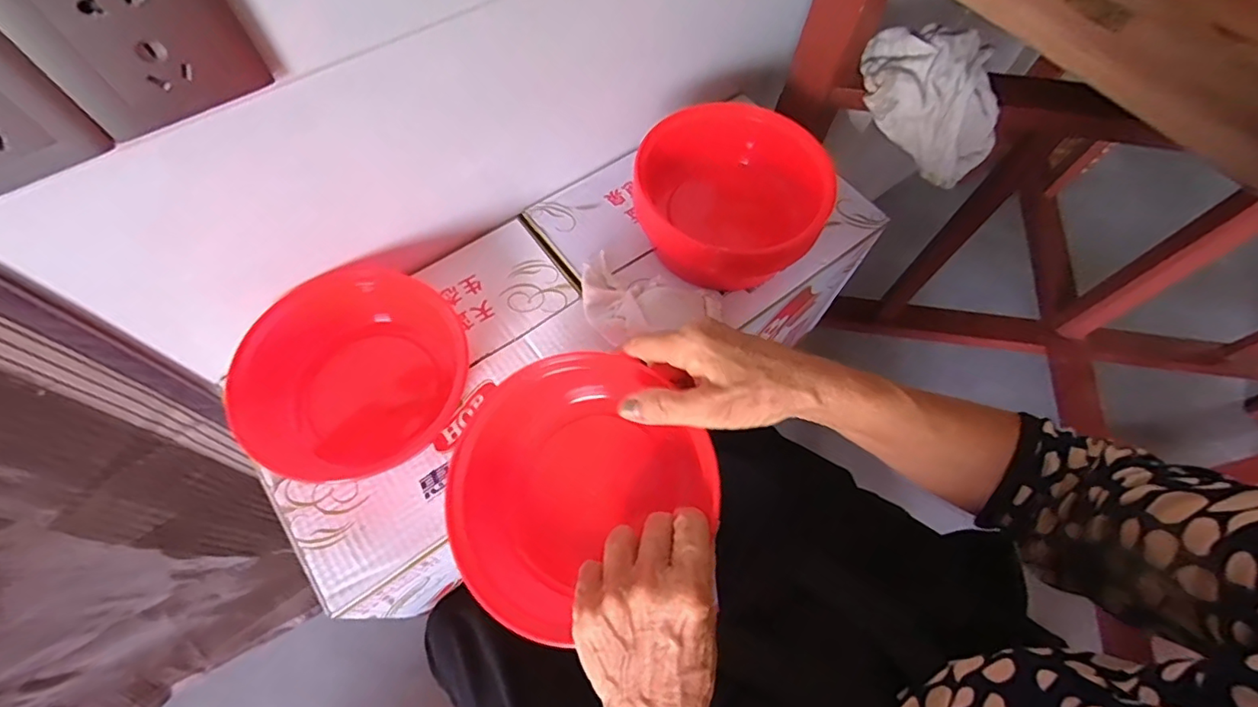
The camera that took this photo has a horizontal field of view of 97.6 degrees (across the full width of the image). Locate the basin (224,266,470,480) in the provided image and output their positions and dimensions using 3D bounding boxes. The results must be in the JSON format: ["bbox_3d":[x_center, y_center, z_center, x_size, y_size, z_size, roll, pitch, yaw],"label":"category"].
[{"bbox_3d":[-0.212,0.020,0.433,0.150,0.062,0.166,20,65,6],"label":"basin"}]

